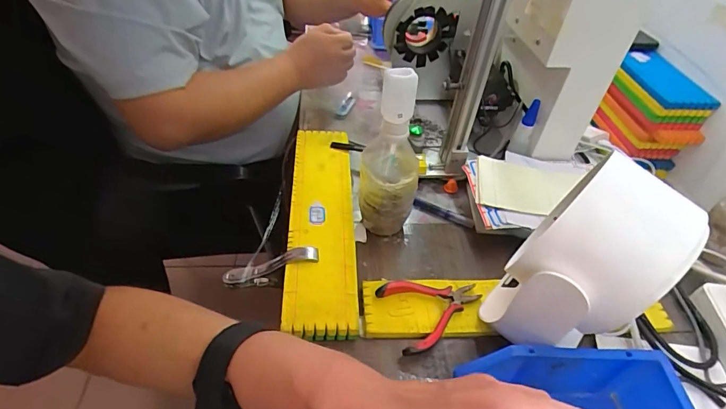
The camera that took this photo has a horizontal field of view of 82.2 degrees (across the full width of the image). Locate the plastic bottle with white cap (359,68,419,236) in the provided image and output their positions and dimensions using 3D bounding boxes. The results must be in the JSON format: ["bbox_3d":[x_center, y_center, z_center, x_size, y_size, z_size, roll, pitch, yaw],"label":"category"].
[{"bbox_3d":[0.034,-0.059,0.511,0.069,0.227,0.078,4,44,-2],"label":"plastic bottle with white cap"}]

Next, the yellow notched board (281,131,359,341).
[{"bbox_3d":[-0.055,0.008,0.551,0.081,0.012,0.357,-1,44,-4],"label":"yellow notched board"}]

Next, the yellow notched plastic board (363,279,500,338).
[{"bbox_3d":[0.077,0.120,0.472,0.151,0.027,0.069,1,45,-5],"label":"yellow notched plastic board"}]

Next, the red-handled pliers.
[{"bbox_3d":[0.079,0.107,0.462,0.109,0.018,0.076,-18,49,-22],"label":"red-handled pliers"}]

